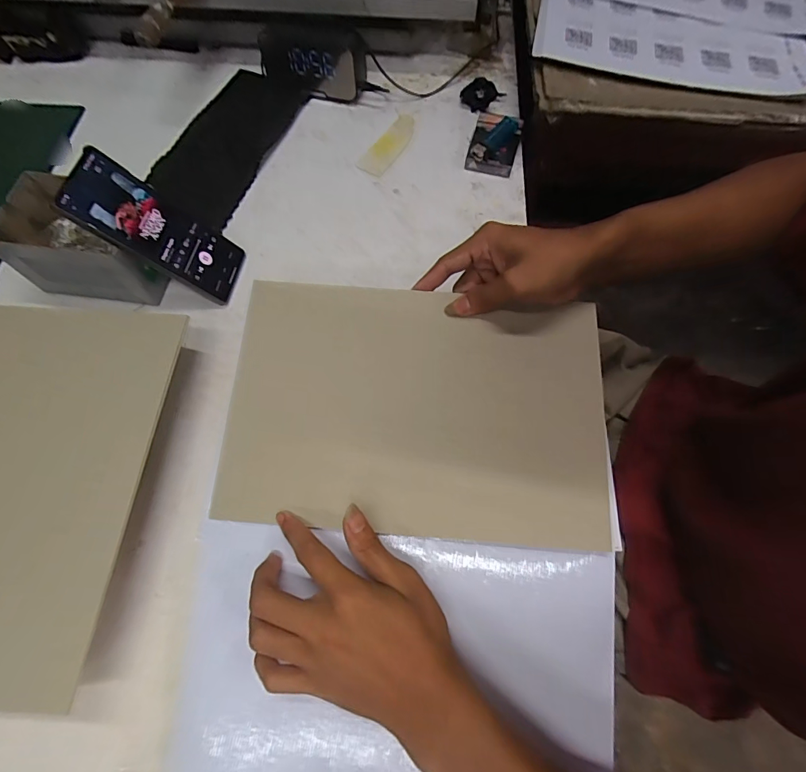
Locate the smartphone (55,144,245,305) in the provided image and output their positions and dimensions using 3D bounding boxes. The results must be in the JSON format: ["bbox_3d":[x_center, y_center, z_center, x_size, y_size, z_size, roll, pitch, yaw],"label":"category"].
[{"bbox_3d":[-0.247,-0.159,0.430,0.010,0.166,0.078,-10,57,42],"label":"smartphone"}]

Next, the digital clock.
[{"bbox_3d":[-0.138,-0.474,0.611,0.165,0.087,0.046,17,67,7],"label":"digital clock"}]

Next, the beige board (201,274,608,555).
[{"bbox_3d":[0.009,0.015,0.346,0.300,0.009,0.202,3,74,4],"label":"beige board"}]

